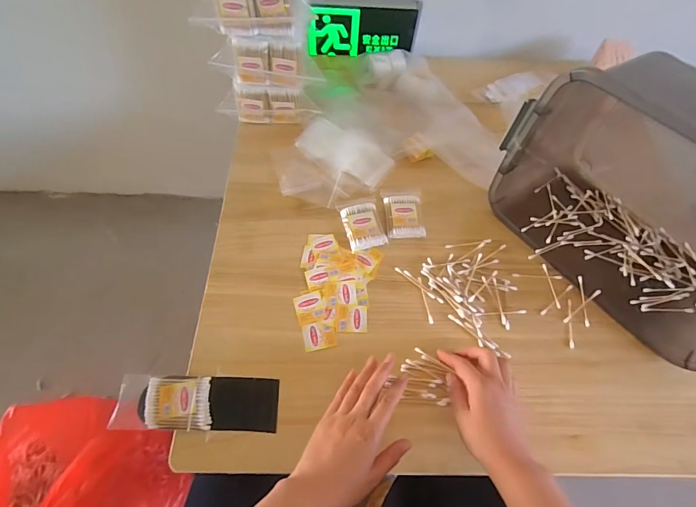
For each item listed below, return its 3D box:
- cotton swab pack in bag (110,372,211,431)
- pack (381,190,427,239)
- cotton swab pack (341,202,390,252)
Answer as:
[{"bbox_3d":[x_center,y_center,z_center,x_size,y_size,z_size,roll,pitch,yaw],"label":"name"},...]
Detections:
[{"bbox_3d":[-0.225,0.185,0.479,0.114,0.021,0.060,1,60,-2],"label":"cotton swab pack in bag"},{"bbox_3d":[0.088,-0.069,0.618,0.061,0.017,0.099,1,60,-1],"label":"pack"},{"bbox_3d":[0.024,-0.043,0.605,0.056,0.014,0.077,-12,62,-9],"label":"cotton swab pack"}]

